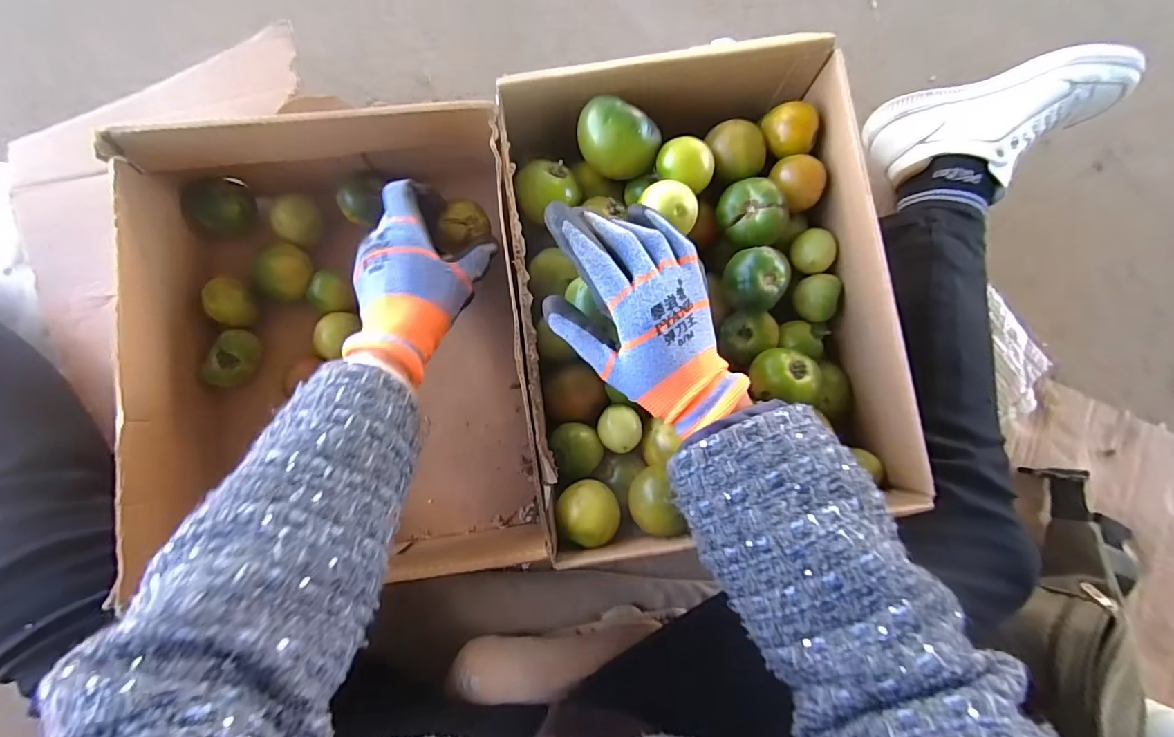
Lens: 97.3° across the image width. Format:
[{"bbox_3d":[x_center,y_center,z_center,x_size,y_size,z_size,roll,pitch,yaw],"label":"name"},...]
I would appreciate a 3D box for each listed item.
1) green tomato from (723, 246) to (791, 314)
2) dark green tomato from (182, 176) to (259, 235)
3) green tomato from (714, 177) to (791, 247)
[{"bbox_3d":[0.127,-0.067,0.397,0.045,0.040,0.043,1,81,-4],"label":"green tomato"},{"bbox_3d":[-0.309,-0.137,0.438,0.041,0.040,0.051,40,81,3],"label":"dark green tomato"},{"bbox_3d":[0.130,-0.121,0.415,0.046,0.041,0.052,-17,83,-6],"label":"green tomato"}]

